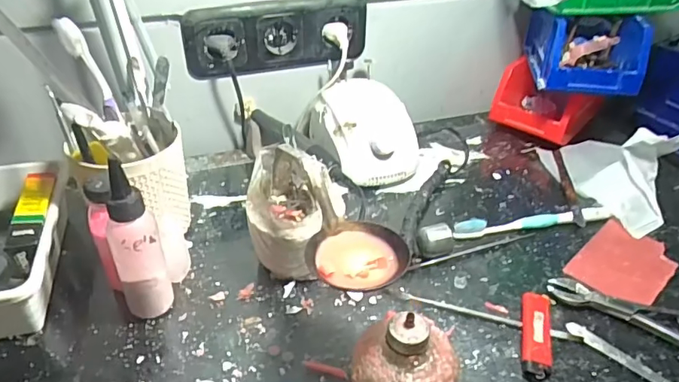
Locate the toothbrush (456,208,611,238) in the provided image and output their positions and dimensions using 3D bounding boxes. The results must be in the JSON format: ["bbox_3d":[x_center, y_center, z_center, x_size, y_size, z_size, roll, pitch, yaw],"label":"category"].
[{"bbox_3d":[0.204,0.030,0.541,0.172,0.018,0.022,-6,38,-8],"label":"toothbrush"}]

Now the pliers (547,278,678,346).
[{"bbox_3d":[0.285,0.111,0.446,0.193,0.011,0.059,20,42,23],"label":"pliers"}]

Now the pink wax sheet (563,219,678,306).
[{"bbox_3d":[0.277,0.072,0.502,0.114,0.008,0.076,-30,47,-34],"label":"pink wax sheet"}]

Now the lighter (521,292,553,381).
[{"bbox_3d":[0.165,0.116,0.428,0.025,0.017,0.088,9,39,11],"label":"lighter"}]

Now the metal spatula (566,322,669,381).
[{"bbox_3d":[0.247,0.145,0.405,0.138,0.006,0.015,32,47,33],"label":"metal spatula"}]

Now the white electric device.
[{"bbox_3d":[0.030,-0.071,0.623,0.106,0.076,0.140,-12,40,-16],"label":"white electric device"}]

